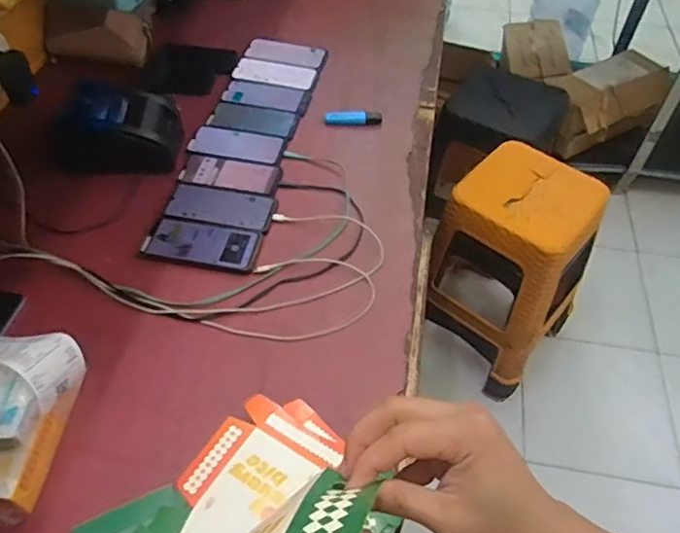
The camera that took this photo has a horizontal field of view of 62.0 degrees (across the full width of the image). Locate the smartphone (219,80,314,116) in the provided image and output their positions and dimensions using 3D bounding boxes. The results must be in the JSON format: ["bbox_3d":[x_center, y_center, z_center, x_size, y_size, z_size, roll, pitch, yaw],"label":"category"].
[{"bbox_3d":[-0.143,-0.326,1.092,0.166,0.014,0.073,14,52,10],"label":"smartphone"}]

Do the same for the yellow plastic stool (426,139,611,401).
[{"bbox_3d":[0.424,0.015,1.425,0.305,0.524,0.304,36,59,24],"label":"yellow plastic stool"}]

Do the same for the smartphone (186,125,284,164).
[{"bbox_3d":[-0.180,-0.215,0.996,0.165,0.006,0.076,11,52,8],"label":"smartphone"}]

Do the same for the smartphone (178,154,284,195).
[{"bbox_3d":[-0.180,-0.154,0.946,0.165,0.009,0.071,10,51,7],"label":"smartphone"}]

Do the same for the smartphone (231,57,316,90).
[{"bbox_3d":[-0.132,-0.391,1.145,0.173,0.005,0.079,16,52,11],"label":"smartphone"}]

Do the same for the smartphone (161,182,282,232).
[{"bbox_3d":[-0.186,-0.096,0.901,0.167,0.008,0.083,7,51,4],"label":"smartphone"}]

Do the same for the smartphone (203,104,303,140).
[{"bbox_3d":[-0.161,-0.271,1.043,0.161,0.006,0.074,13,52,9],"label":"smartphone"}]

